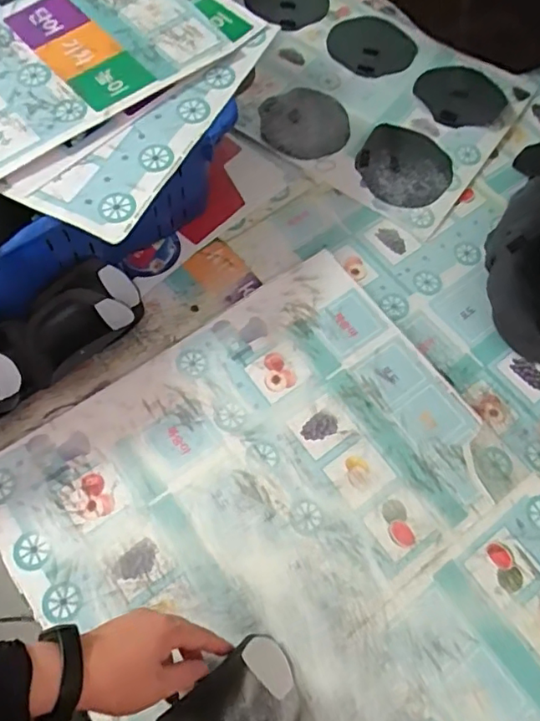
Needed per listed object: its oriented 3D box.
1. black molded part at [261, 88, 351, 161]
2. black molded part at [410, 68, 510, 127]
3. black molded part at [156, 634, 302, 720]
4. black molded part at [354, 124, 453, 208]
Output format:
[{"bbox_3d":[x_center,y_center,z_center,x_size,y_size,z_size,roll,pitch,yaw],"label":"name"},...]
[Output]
[{"bbox_3d":[0.055,-0.386,0.879,0.140,0.018,0.150,1,65,-3],"label":"black molded part"},{"bbox_3d":[0.323,-0.445,0.926,0.152,0.015,0.130,-16,67,-10],"label":"black molded part"},{"bbox_3d":[-0.032,0.341,0.525,0.139,0.043,0.094,-36,72,-18],"label":"black molded part"},{"bbox_3d":[0.210,-0.303,0.853,0.139,0.012,0.149,1,65,-3],"label":"black molded part"}]

